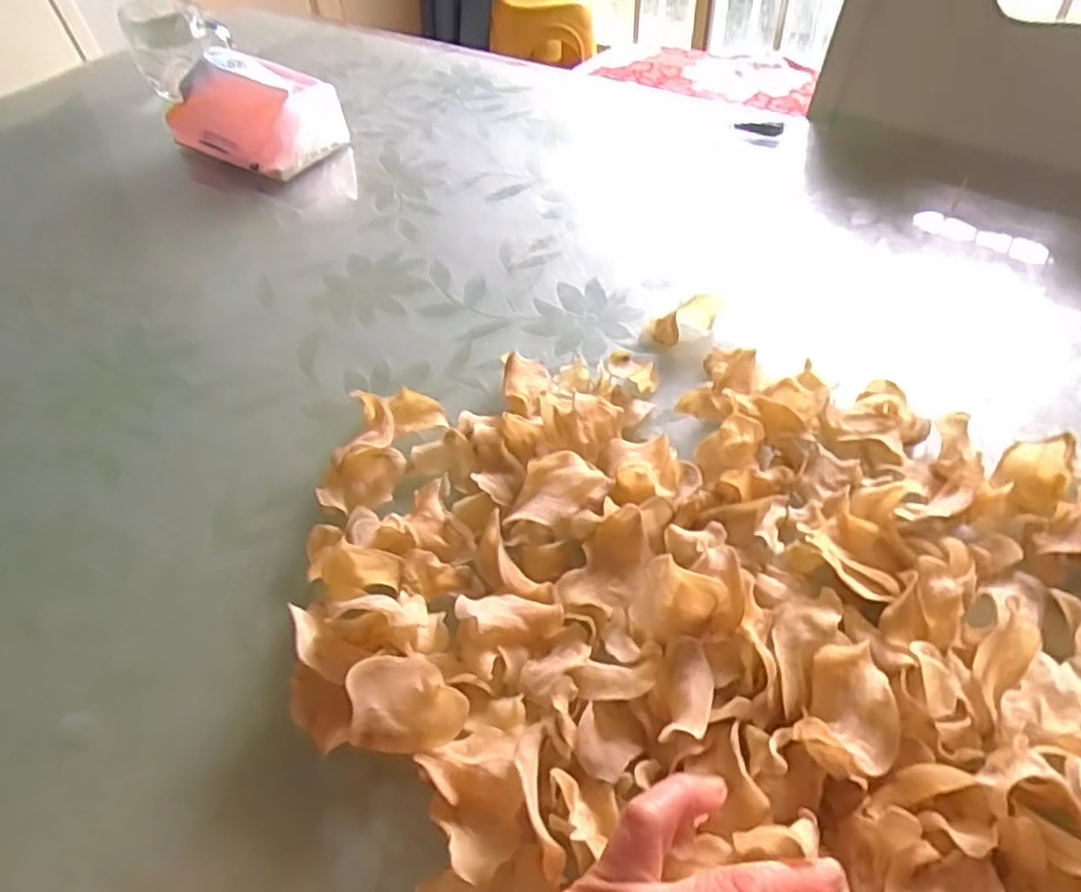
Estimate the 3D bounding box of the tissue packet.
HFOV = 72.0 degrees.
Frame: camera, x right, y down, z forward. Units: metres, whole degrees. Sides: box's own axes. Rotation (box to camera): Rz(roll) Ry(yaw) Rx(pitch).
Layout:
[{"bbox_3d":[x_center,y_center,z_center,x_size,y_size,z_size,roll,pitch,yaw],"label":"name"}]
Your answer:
[{"bbox_3d":[-0.264,-0.300,0.675,0.140,0.070,0.095,23,53,22],"label":"tissue packet"}]

